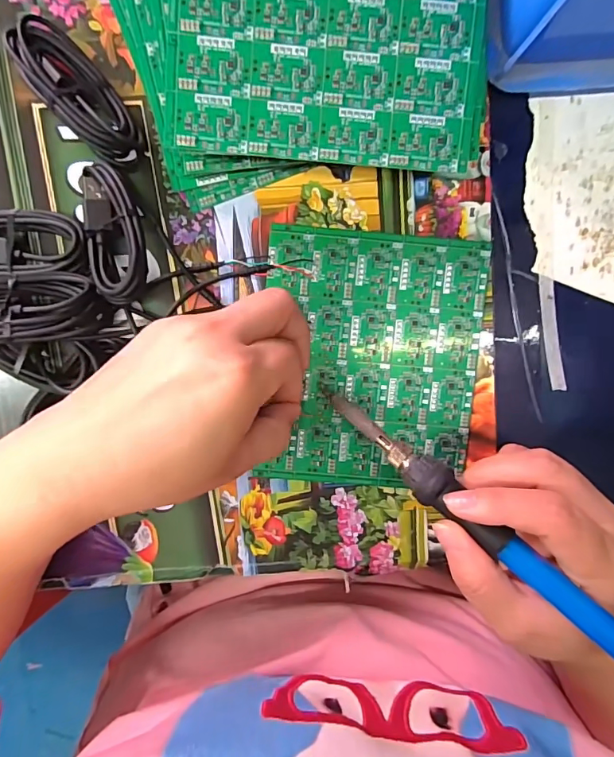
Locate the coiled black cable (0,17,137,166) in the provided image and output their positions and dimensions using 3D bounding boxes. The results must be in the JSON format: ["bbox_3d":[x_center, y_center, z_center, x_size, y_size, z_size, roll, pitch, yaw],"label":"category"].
[{"bbox_3d":[-0.116,-0.145,0.227,0.030,0.022,0.076,-41,96,3],"label":"coiled black cable"}]

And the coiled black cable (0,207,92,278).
[{"bbox_3d":[-0.151,-0.071,0.236,0.075,0.017,0.037,6,96,-2],"label":"coiled black cable"}]

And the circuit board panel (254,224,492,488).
[{"bbox_3d":[0.038,-0.009,0.258,0.120,0.004,0.142,4,96,-2],"label":"circuit board panel"}]

